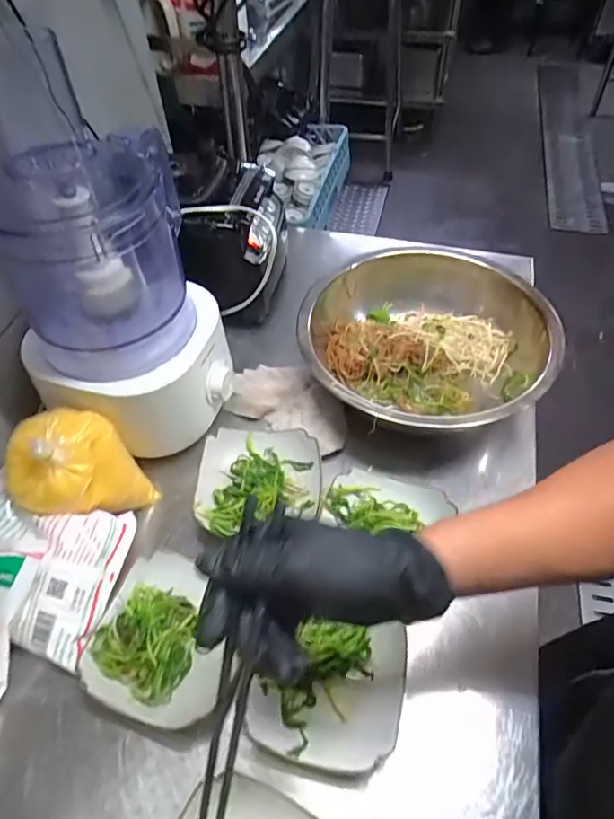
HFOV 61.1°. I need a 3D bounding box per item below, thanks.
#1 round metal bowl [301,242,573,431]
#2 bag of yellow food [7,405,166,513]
[{"bbox_3d":[0.158,-0.077,0.673,0.300,0.093,0.297,-1,50,1],"label":"round metal bowl"},{"bbox_3d":[-0.242,0.063,0.545,0.116,0.127,0.080,-30,55,-21],"label":"bag of yellow food"}]

